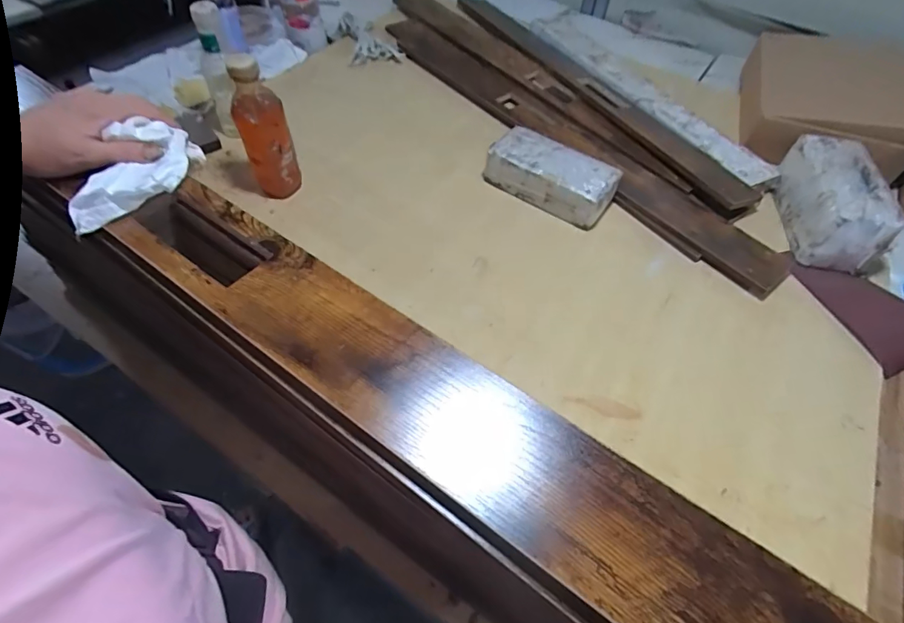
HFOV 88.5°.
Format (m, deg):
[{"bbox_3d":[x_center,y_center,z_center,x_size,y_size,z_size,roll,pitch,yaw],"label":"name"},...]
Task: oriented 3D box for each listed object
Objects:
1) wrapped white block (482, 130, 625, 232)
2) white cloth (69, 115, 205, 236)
[{"bbox_3d":[0.163,-0.231,0.771,0.215,0.069,0.101,30,58,17],"label":"wrapped white block"},{"bbox_3d":[-0.279,-0.119,0.403,0.066,0.025,0.127,14,57,12],"label":"white cloth"}]

